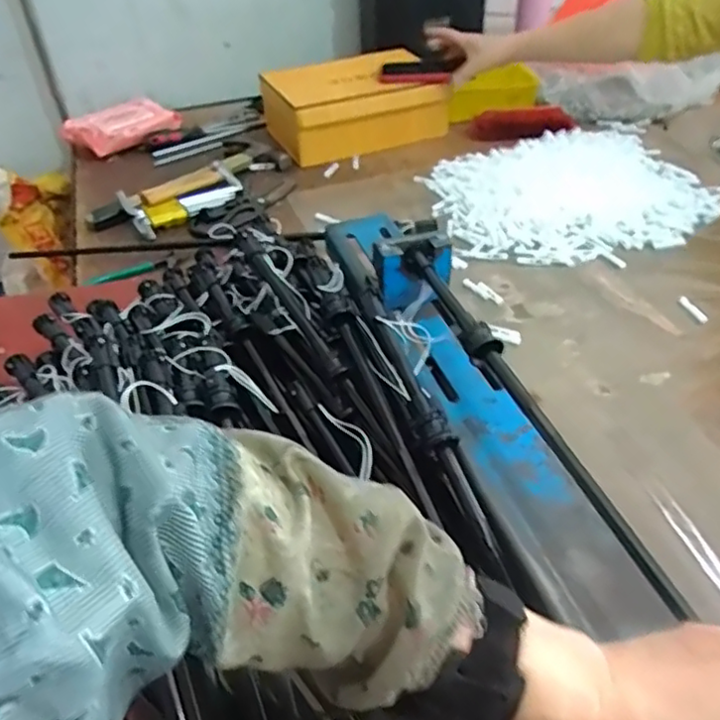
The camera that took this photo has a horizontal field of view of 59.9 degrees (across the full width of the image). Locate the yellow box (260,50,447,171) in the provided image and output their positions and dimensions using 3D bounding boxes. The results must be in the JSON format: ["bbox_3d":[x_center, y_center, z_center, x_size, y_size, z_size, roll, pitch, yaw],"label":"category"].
[{"bbox_3d":[-0.025,-0.476,1.144,0.304,0.095,0.248,-19,45,-18],"label":"yellow box"}]

